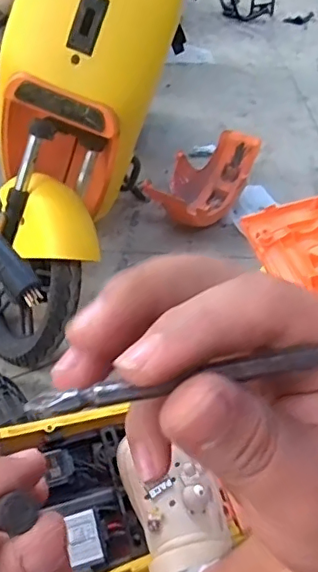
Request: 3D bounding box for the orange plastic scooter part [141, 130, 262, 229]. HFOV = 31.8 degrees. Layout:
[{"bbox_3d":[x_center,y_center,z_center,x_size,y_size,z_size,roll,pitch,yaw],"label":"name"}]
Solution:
[{"bbox_3d":[0.139,-0.298,1.690,0.212,0.167,0.444,27,47,20],"label":"orange plastic scooter part"}]

